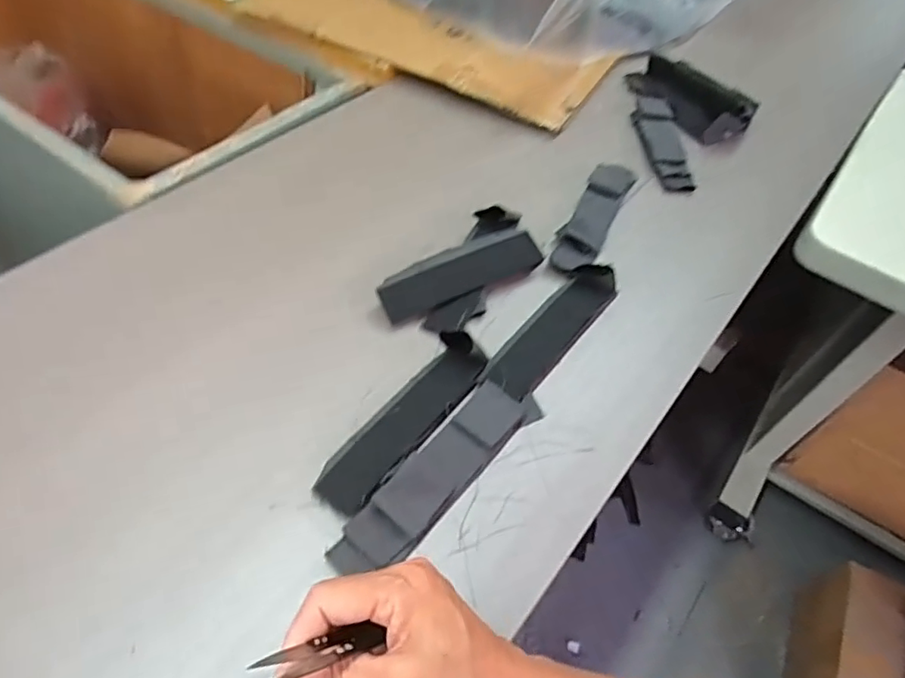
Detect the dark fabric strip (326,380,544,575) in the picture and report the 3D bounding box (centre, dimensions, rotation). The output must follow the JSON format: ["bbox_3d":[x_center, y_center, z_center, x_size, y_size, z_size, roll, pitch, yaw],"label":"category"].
[{"bbox_3d":[-0.008,0.108,0.455,0.049,0.025,0.211,36,57,22],"label":"dark fabric strip"}]

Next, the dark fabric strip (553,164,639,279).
[{"bbox_3d":[0.169,-0.151,0.654,0.051,0.018,0.217,23,53,13],"label":"dark fabric strip"}]

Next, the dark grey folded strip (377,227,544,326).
[{"bbox_3d":[0.010,-0.075,0.579,0.183,0.031,0.046,-25,58,-22],"label":"dark grey folded strip"}]

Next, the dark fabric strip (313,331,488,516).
[{"bbox_3d":[-0.038,0.066,0.472,0.048,0.024,0.182,41,64,1],"label":"dark fabric strip"}]

